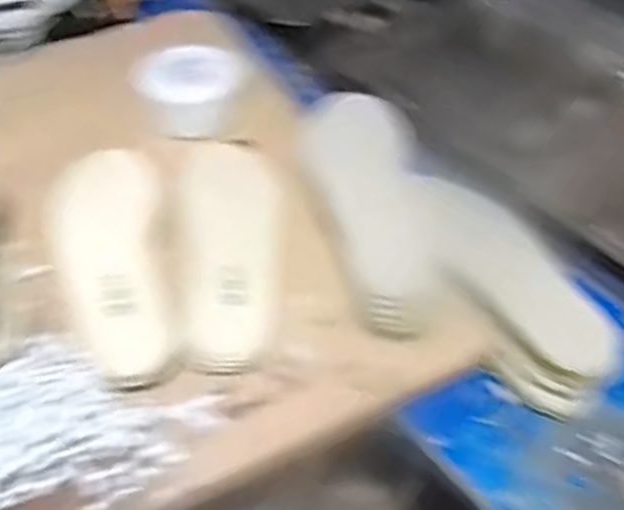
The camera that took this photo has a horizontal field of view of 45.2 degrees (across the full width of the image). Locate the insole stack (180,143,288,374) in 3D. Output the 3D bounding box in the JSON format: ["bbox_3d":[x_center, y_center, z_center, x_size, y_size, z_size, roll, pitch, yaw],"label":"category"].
[{"bbox_3d":[-0.069,-0.009,0.644,0.087,0.035,0.231,0,44,-2],"label":"insole stack"}]

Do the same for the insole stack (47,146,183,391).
[{"bbox_3d":[-0.164,0.010,0.626,0.094,0.032,0.225,-12,60,-15],"label":"insole stack"}]

